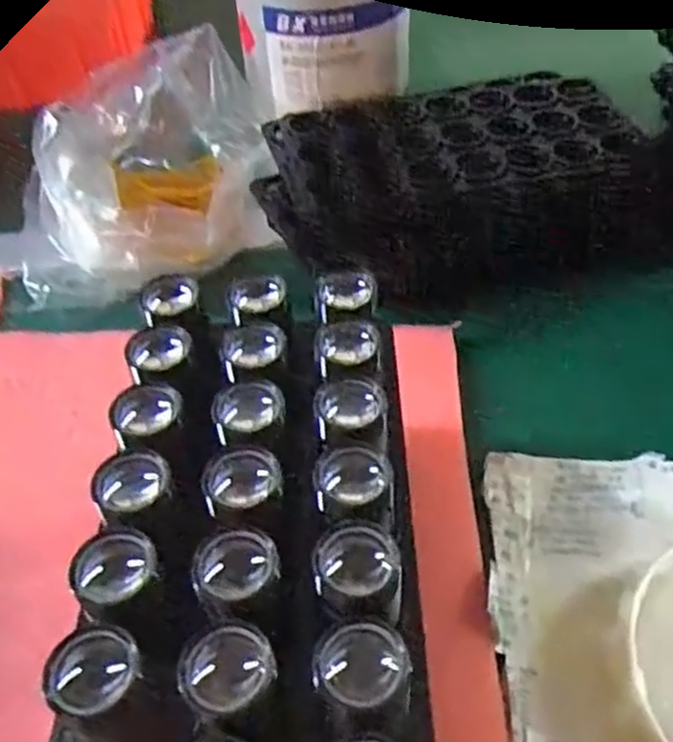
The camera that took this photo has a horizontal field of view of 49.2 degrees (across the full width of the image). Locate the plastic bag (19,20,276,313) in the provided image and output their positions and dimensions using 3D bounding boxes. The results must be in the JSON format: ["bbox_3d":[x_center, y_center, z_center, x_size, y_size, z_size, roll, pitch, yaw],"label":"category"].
[{"bbox_3d":[-0.115,-0.127,0.444,0.139,0.085,0.177,1,47,4],"label":"plastic bag"}]

